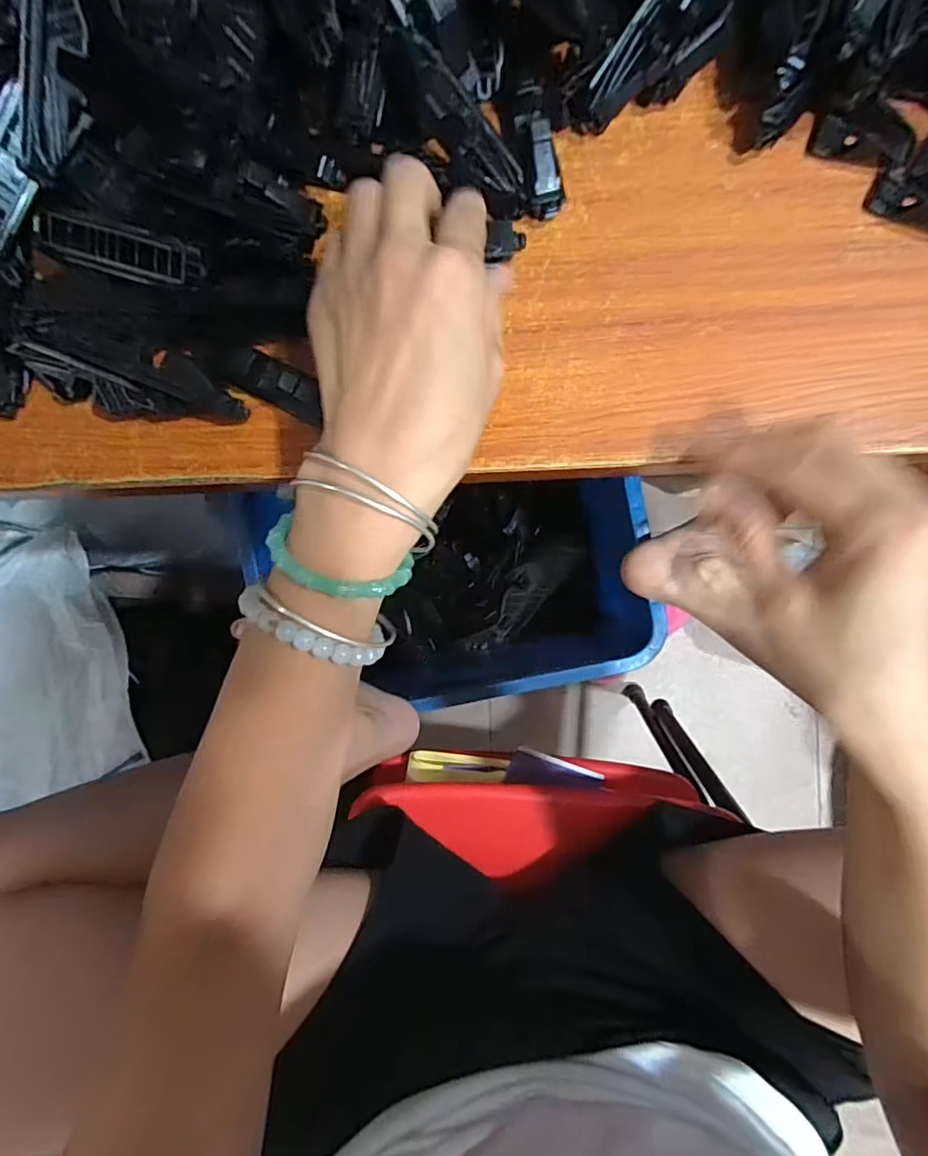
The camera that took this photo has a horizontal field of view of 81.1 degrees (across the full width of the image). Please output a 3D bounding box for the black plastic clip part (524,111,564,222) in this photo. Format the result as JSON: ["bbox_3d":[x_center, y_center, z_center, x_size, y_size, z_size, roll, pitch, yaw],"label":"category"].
[{"bbox_3d":[0.034,-0.181,0.238,0.017,0.015,0.040,-8,113,3],"label":"black plastic clip part"}]

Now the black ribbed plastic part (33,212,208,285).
[{"bbox_3d":[-0.141,-0.134,0.223,0.077,0.013,0.016,16,91,2],"label":"black ribbed plastic part"}]

